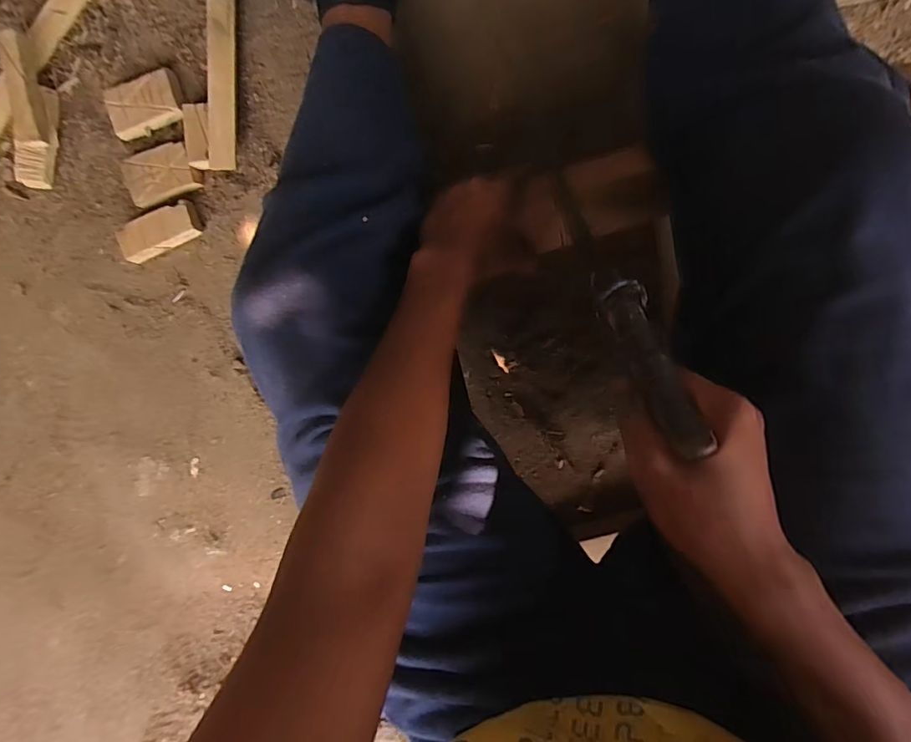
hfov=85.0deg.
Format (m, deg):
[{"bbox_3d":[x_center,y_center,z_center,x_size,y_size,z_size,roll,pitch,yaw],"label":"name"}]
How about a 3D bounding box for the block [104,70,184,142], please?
[{"bbox_3d":[-0.386,-0.329,0.615,0.096,0.022,0.058,-14,94,7],"label":"block"}]

